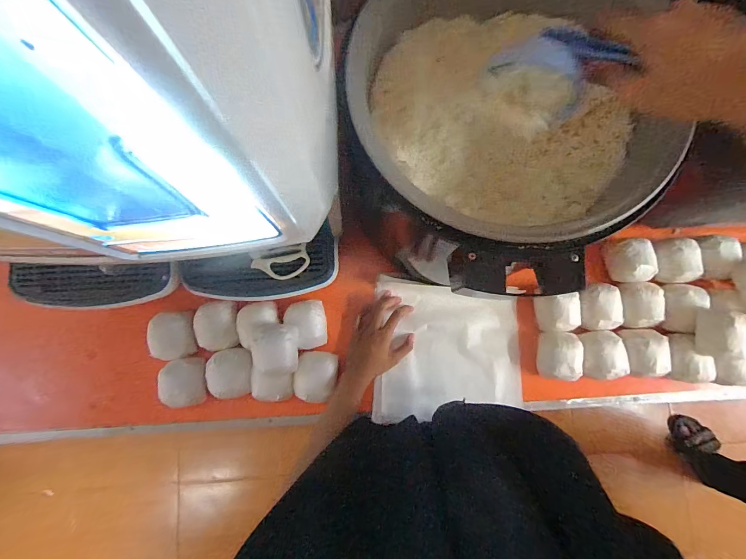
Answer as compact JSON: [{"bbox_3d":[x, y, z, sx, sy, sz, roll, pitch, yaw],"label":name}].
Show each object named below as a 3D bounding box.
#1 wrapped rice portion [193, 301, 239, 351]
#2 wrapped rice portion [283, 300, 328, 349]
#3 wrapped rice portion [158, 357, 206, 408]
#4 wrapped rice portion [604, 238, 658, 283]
[{"bbox_3d":[-0.277,0.082,0.591,0.067,0.036,0.081,-6,82,-1],"label":"wrapped rice portion"},{"bbox_3d":[-0.121,0.081,0.604,0.069,0.059,0.083,-8,82,-1],"label":"wrapped rice portion"},{"bbox_3d":[-0.330,0.179,0.574,0.073,0.042,0.083,-11,83,-2],"label":"wrapped rice portion"},{"bbox_3d":[0.472,-0.033,0.618,0.074,0.063,0.079,-7,82,-1],"label":"wrapped rice portion"}]

